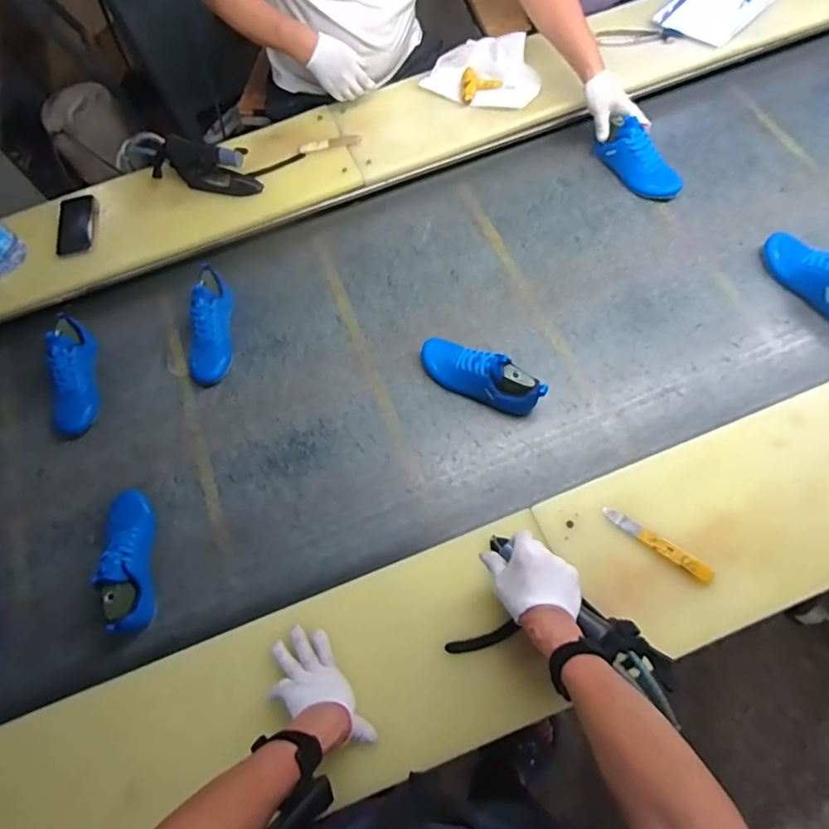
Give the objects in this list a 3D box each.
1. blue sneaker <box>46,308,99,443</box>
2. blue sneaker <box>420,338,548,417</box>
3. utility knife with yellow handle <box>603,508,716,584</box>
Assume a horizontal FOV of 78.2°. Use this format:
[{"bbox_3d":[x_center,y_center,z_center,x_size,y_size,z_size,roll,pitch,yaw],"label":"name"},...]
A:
[{"bbox_3d":[-0.654,-0.076,0.975,0.075,0.080,0.228,-9,79,-1],"label":"blue sneaker"},{"bbox_3d":[0.110,-0.074,0.904,0.237,0.095,0.073,31,72,17],"label":"blue sneaker"},{"bbox_3d":[0.360,0.191,0.753,0.167,0.011,0.025,32,73,17],"label":"utility knife with yellow handle"}]

